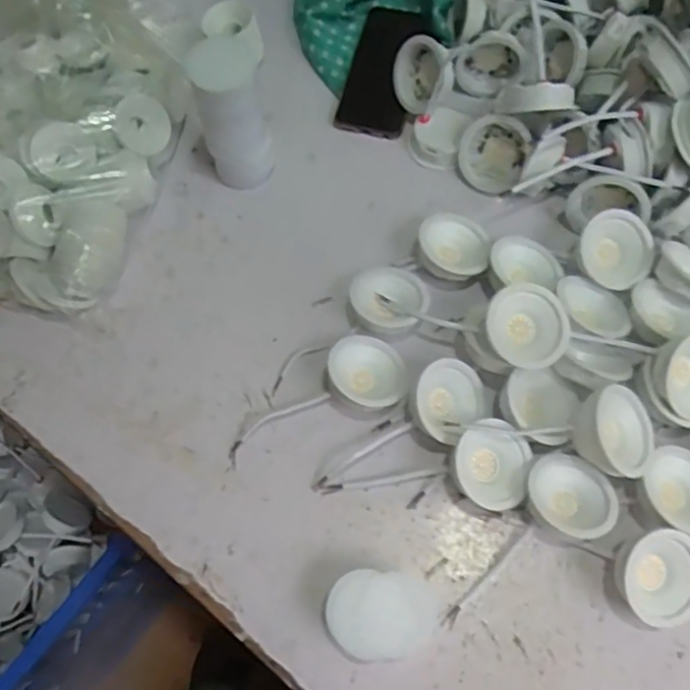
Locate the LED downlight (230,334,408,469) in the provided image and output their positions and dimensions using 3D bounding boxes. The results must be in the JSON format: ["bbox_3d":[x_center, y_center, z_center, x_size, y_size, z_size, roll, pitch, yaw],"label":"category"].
[{"bbox_3d":[-0.029,0.045,0.576,0.174,0.039,0.071,-22,69,-4],"label":"LED downlight"}]

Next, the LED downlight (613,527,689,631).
[{"bbox_3d":[0.243,0.180,0.504,0.074,0.025,0.074,1,87,-11],"label":"LED downlight"}]

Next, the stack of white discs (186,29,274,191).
[{"bbox_3d":[-0.109,-0.223,0.632,0.064,0.140,0.061,-9,69,1],"label":"stack of white discs"}]

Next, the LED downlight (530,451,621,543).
[{"bbox_3d":[0.186,0.126,0.538,0.070,0.030,0.063,29,74,14],"label":"LED downlight"}]

